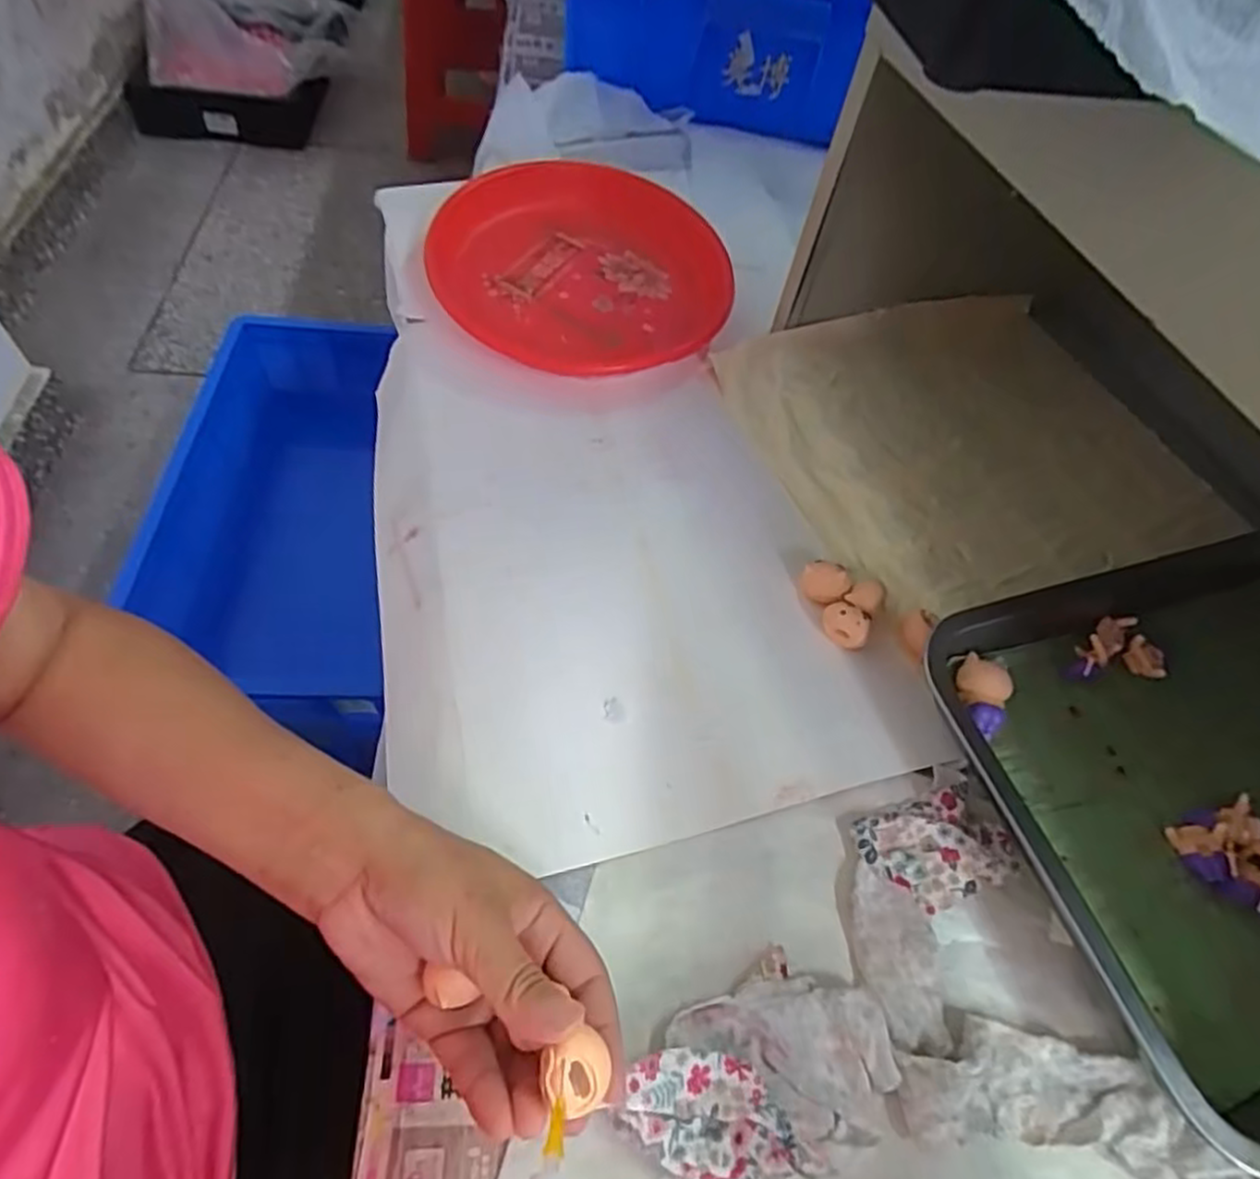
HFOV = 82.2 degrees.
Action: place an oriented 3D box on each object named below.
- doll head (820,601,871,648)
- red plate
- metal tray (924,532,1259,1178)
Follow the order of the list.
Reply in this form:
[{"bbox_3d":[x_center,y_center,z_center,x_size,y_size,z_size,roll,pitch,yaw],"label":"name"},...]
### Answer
[{"bbox_3d":[0.131,0.021,0.439,0.018,0.019,0.030,-28,64,-21],"label":"doll head"},{"bbox_3d":[-0.023,-0.268,0.586,0.227,0.042,0.238,1,61,-2],"label":"red plate"},{"bbox_3d":[0.360,0.102,0.393,0.337,0.044,0.265,-13,59,-12],"label":"metal tray"}]

